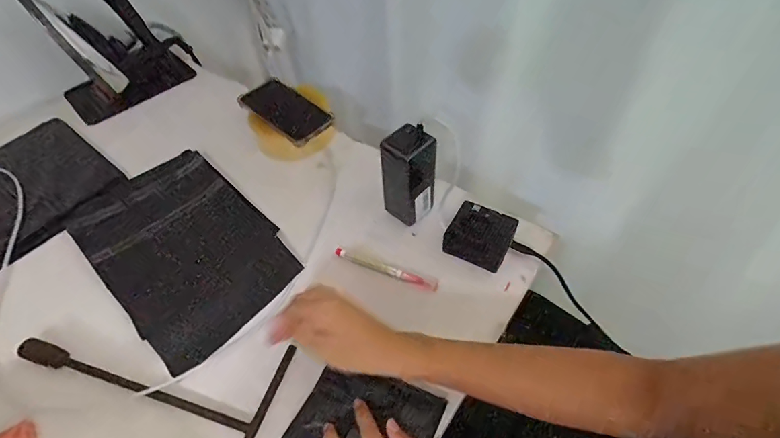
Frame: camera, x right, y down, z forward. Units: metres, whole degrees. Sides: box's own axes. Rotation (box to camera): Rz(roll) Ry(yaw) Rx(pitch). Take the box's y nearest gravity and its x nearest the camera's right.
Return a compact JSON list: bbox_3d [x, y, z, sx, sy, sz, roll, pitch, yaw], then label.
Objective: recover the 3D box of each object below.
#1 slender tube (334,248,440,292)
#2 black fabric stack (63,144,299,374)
[{"bbox_3d":[-0.006,0.061,0.533,0.137,0.008,0.018,17,54,16],"label":"slender tube"},{"bbox_3d":[-0.277,0.026,0.568,0.324,0.016,0.202,36,61,28],"label":"black fabric stack"}]

